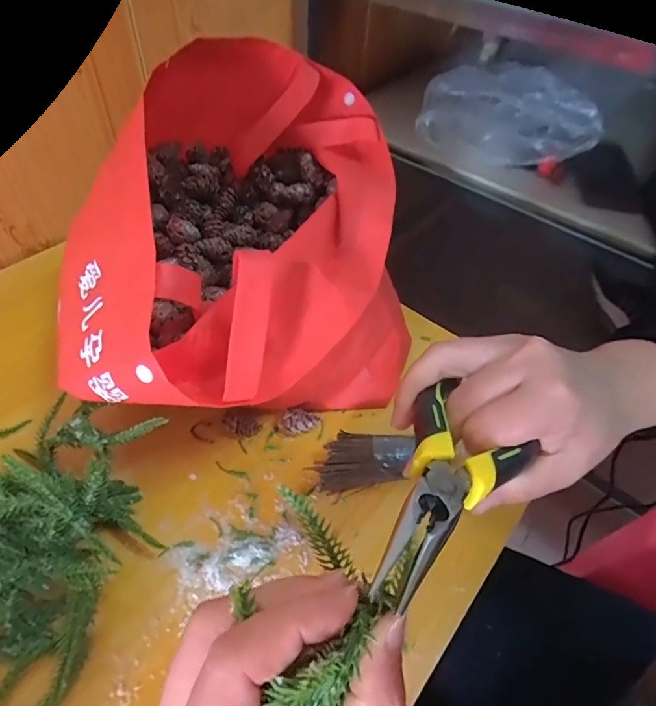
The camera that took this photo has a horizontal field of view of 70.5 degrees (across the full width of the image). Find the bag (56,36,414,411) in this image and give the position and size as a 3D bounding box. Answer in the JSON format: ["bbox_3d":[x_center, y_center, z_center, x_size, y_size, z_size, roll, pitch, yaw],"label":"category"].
[{"bbox_3d":[-0.067,-0.091,0.428,0.277,0.191,0.347,-8,51,-11],"label":"bag"}]

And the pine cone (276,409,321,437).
[{"bbox_3d":[-0.026,0.061,0.414,0.037,0.021,0.021,-17,53,-18],"label":"pine cone"}]

